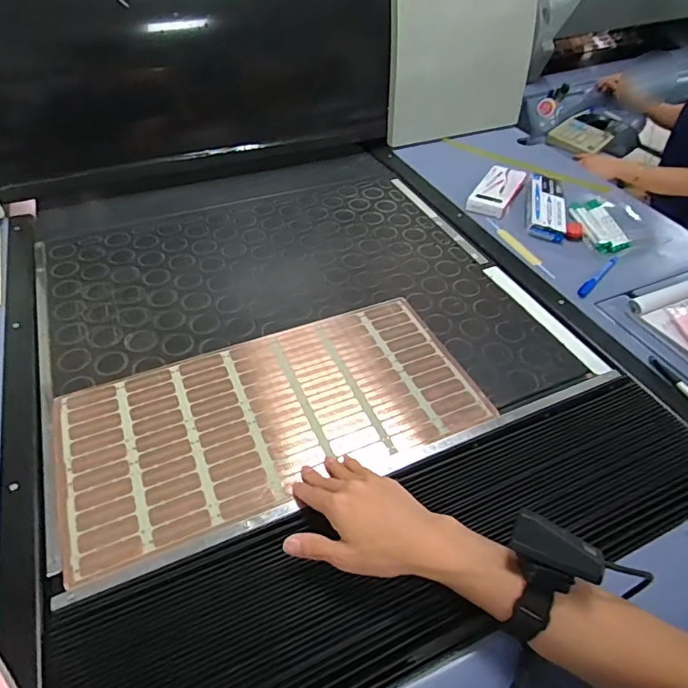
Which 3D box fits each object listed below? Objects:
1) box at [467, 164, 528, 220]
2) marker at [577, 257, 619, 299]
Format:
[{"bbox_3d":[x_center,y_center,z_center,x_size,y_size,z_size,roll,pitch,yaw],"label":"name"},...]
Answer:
[{"bbox_3d":[0.307,-0.307,0.987,0.076,0.026,0.183,22,48,19],"label":"box"},{"bbox_3d":[0.420,-0.114,0.802,0.016,0.018,0.139,35,54,29],"label":"marker"}]

